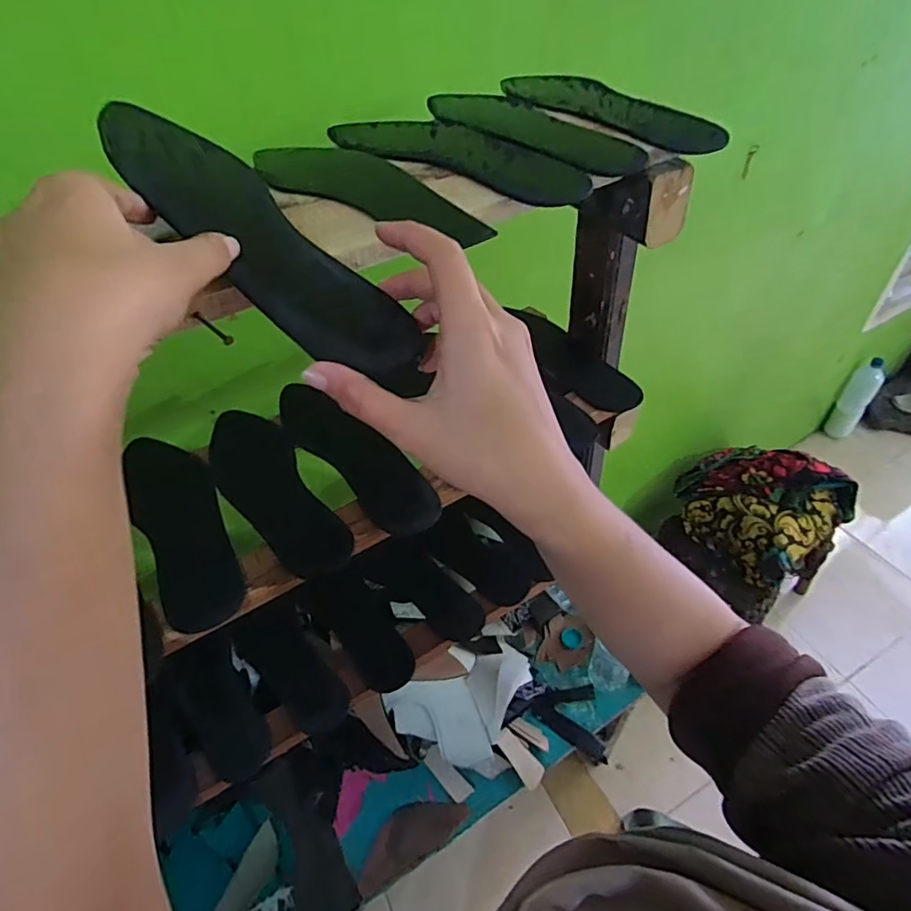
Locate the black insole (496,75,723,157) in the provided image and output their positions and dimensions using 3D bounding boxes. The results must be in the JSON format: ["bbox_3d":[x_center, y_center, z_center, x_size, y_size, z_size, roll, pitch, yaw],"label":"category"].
[{"bbox_3d":[0.110,-0.278,0.433,0.072,0.019,0.227,-27,50,-18],"label":"black insole"}]

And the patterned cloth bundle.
[{"bbox_3d":[0.757,0.167,1.376,0.370,0.287,0.372,-37,54,-25],"label":"patterned cloth bundle"}]

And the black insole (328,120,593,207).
[{"bbox_3d":[-0.003,-0.213,0.376,0.222,0.006,0.063,31,57,29],"label":"black insole"}]

